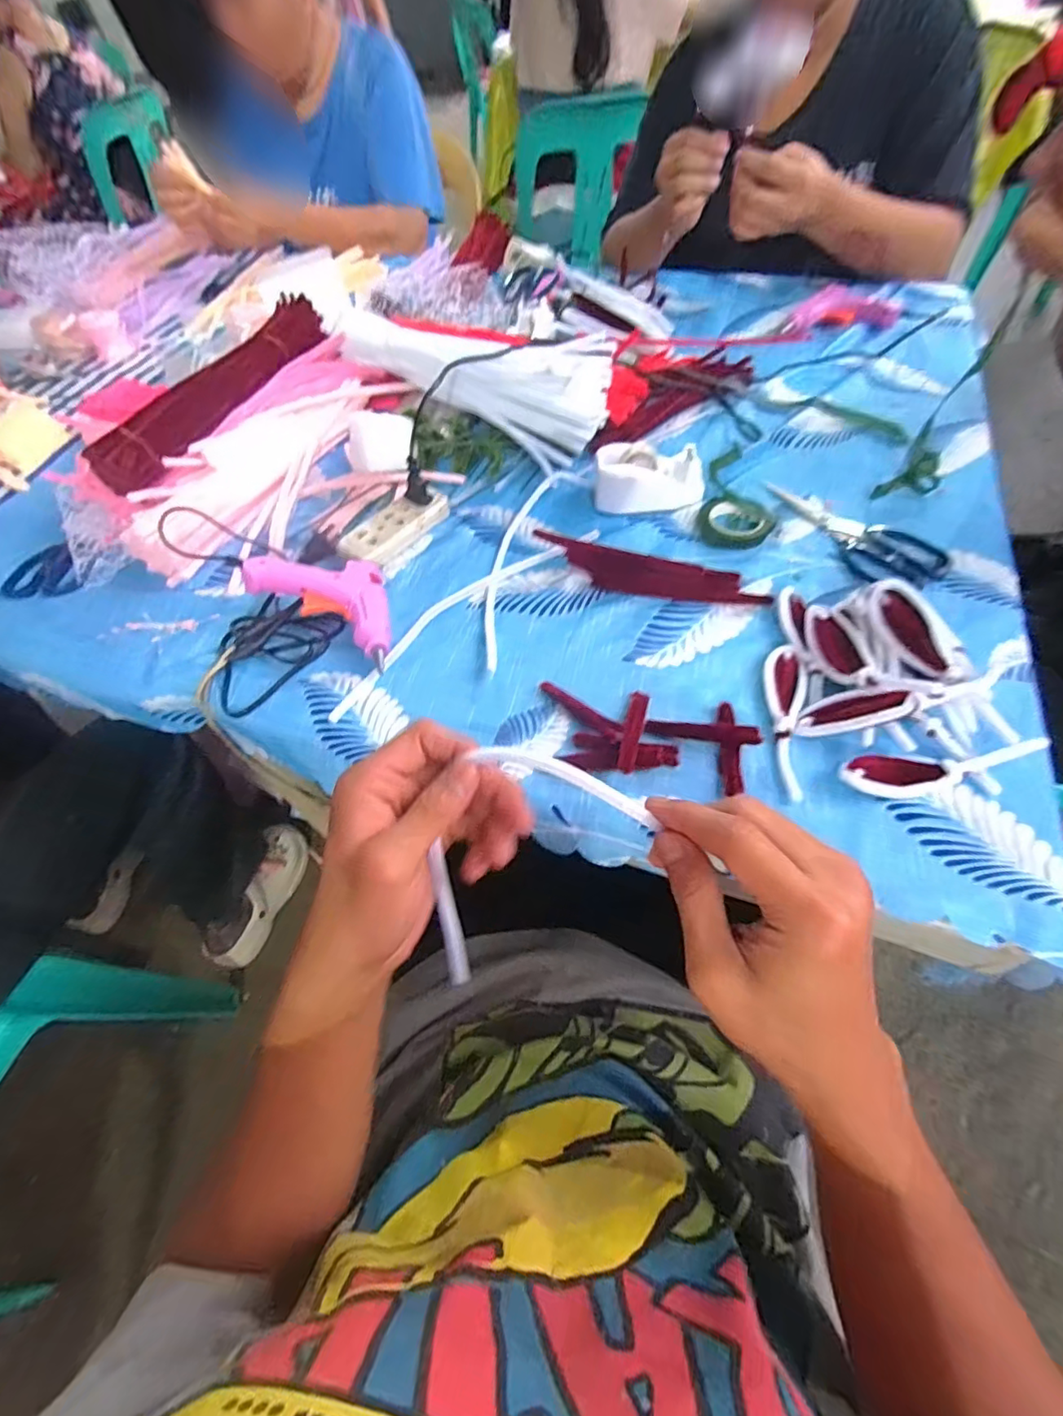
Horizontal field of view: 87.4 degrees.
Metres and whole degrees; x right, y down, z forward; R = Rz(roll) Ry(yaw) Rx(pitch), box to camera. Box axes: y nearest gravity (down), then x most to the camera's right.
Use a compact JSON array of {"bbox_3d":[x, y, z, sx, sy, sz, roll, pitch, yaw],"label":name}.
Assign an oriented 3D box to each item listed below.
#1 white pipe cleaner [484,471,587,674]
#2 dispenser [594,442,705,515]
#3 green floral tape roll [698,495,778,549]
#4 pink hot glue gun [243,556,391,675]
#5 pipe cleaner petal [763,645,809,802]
[{"bbox_3d":[-0.012,-0.138,0.499,0.054,0.018,0.257,13,55,15],"label":"white pipe cleaner"},{"bbox_3d":[0.112,-0.219,0.530,0.101,0.038,0.059,7,56,9],"label":"dispenser"},{"bbox_3d":[0.188,-0.173,0.507,0.066,0.014,0.064,-2,57,4],"label":"green floral tape roll"},{"bbox_3d":[-0.156,-0.096,0.462,0.130,0.023,0.086,30,49,4],"label":"pink hot glue gun"},{"bbox_3d":[0.176,0.005,0.388,0.030,0.009,0.123,13,59,13],"label":"pipe cleaner petal"}]

